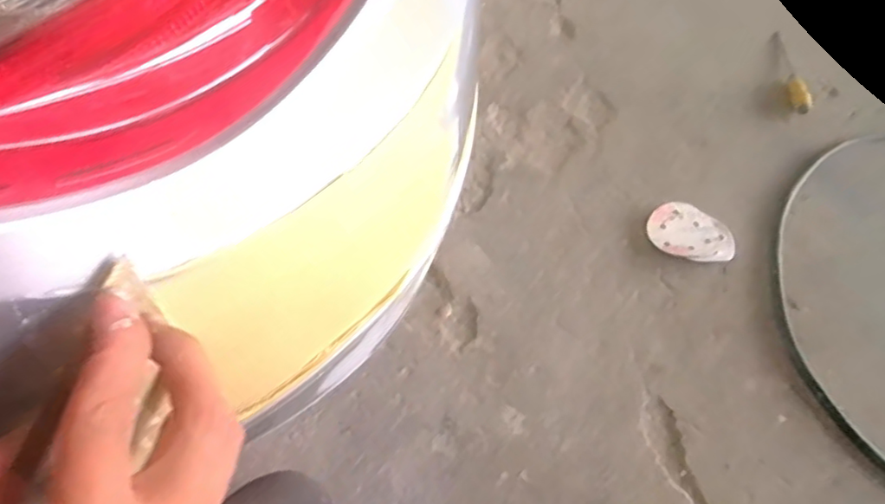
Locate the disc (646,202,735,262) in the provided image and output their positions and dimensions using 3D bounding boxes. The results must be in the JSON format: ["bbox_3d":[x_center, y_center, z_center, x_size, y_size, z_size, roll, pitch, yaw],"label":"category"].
[{"bbox_3d":[0.436,-0.034,1.007,0.141,0.022,0.111,19,62,8],"label":"disc"}]

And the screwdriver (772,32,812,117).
[{"bbox_3d":[0.745,-0.390,1.226,0.036,0.031,0.234,3,61,-1],"label":"screwdriver"}]

